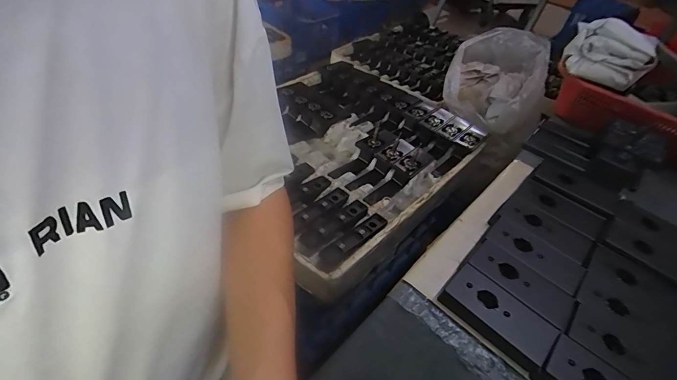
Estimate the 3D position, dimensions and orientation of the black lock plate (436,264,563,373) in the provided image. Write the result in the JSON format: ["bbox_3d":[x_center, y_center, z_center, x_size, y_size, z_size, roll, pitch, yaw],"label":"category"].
[{"bbox_3d":[0.159,0.128,0.368,0.103,0.029,0.050,36,52,27],"label":"black lock plate"}]

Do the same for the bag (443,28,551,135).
[{"bbox_3d":[0.473,-0.328,1.084,0.281,0.203,0.323,25,48,19],"label":"bag"}]

